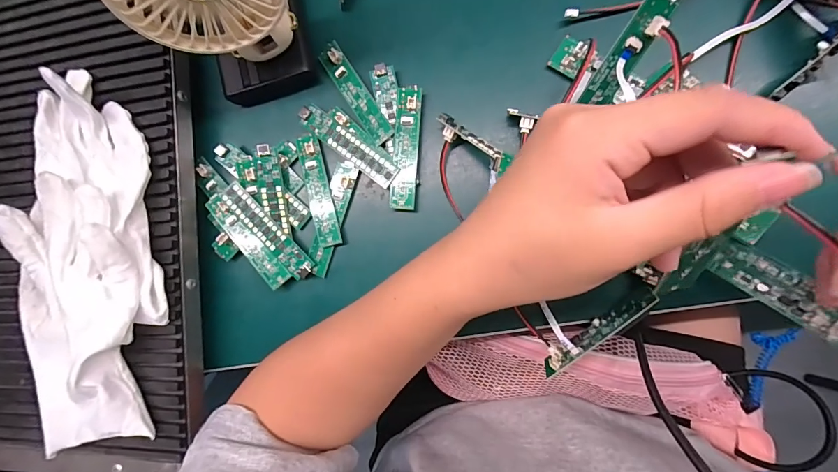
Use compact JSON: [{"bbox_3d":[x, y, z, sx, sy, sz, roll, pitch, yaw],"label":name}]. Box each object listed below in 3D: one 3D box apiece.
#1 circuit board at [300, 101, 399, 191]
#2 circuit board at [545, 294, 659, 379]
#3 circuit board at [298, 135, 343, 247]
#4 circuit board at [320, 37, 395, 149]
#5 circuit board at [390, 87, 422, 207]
[{"bbox_3d":[-0.051,-0.065,0.277,0.084,0.005,0.018,38,94,8],"label":"circuit board"},{"bbox_3d":[0.111,0.061,0.245,0.080,0.015,0.010,-44,82,22],"label":"circuit board"},{"bbox_3d":[-0.073,-0.033,0.282,0.017,0.005,0.082,-14,86,8],"label":"circuit board"},{"bbox_3d":[-0.045,-0.101,0.276,0.016,0.008,0.080,-33,83,6],"label":"circuit board"},{"bbox_3d":[-0.009,-0.061,0.268,0.018,0.008,0.084,4,89,9],"label":"circuit board"}]

